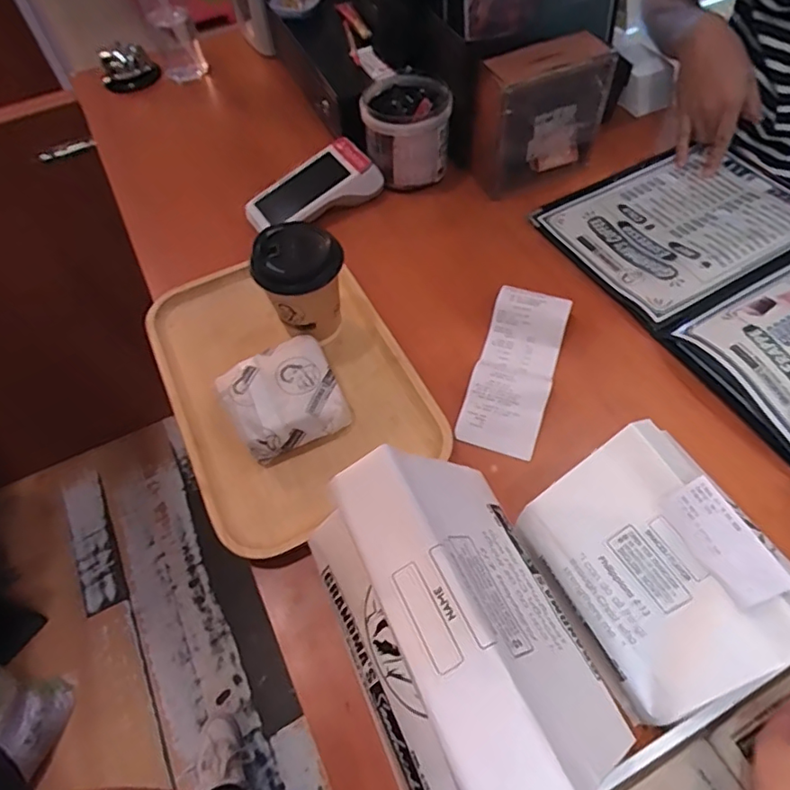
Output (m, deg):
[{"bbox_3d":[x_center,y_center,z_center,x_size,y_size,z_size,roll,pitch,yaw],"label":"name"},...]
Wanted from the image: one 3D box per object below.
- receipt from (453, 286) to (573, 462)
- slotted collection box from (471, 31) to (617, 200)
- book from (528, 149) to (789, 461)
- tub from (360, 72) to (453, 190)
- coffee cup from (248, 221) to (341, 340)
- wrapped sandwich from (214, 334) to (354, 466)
[{"bbox_3d":[0.127,-0.032,0.576,0.078,0.017,0.189,16,60,13],"label":"receipt"},{"bbox_3d":[0.184,-0.355,0.698,0.159,0.147,0.067,-25,60,-12],"label":"slotted collection box"},{"bbox_3d":[0.420,-0.131,0.617,0.306,0.022,0.463,-26,60,-13],"label":"book"},{"bbox_3d":[0.014,-0.354,0.728,0.106,0.109,0.104,-1,58,2],"label":"tub"},{"bbox_3d":[-0.093,-0.109,0.566,0.082,0.132,0.076,-1,58,2],"label":"coffee cup"},{"bbox_3d":[-0.112,0.000,0.546,0.106,0.049,0.108,-30,61,-15],"label":"wrapped sandwich"}]

